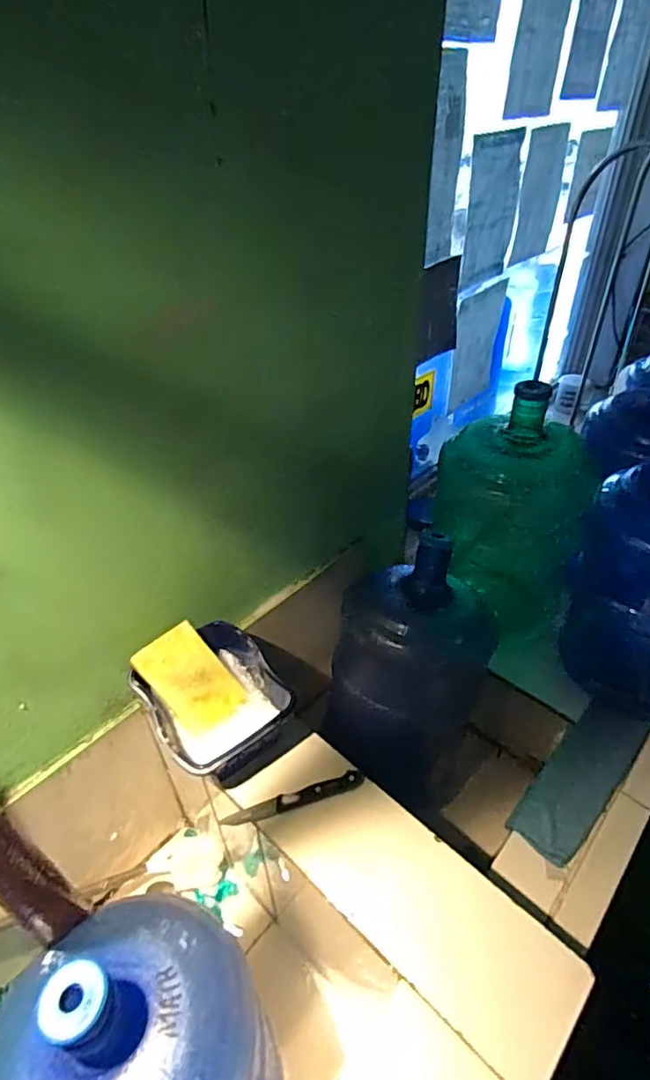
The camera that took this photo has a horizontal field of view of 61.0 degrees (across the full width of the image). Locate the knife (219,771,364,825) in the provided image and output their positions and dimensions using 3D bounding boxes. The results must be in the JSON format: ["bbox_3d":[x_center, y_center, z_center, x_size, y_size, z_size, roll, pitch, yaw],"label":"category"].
[{"bbox_3d":[-0.036,0.315,0.676,0.174,0.010,0.020,-12,40,-12],"label":"knife"}]

